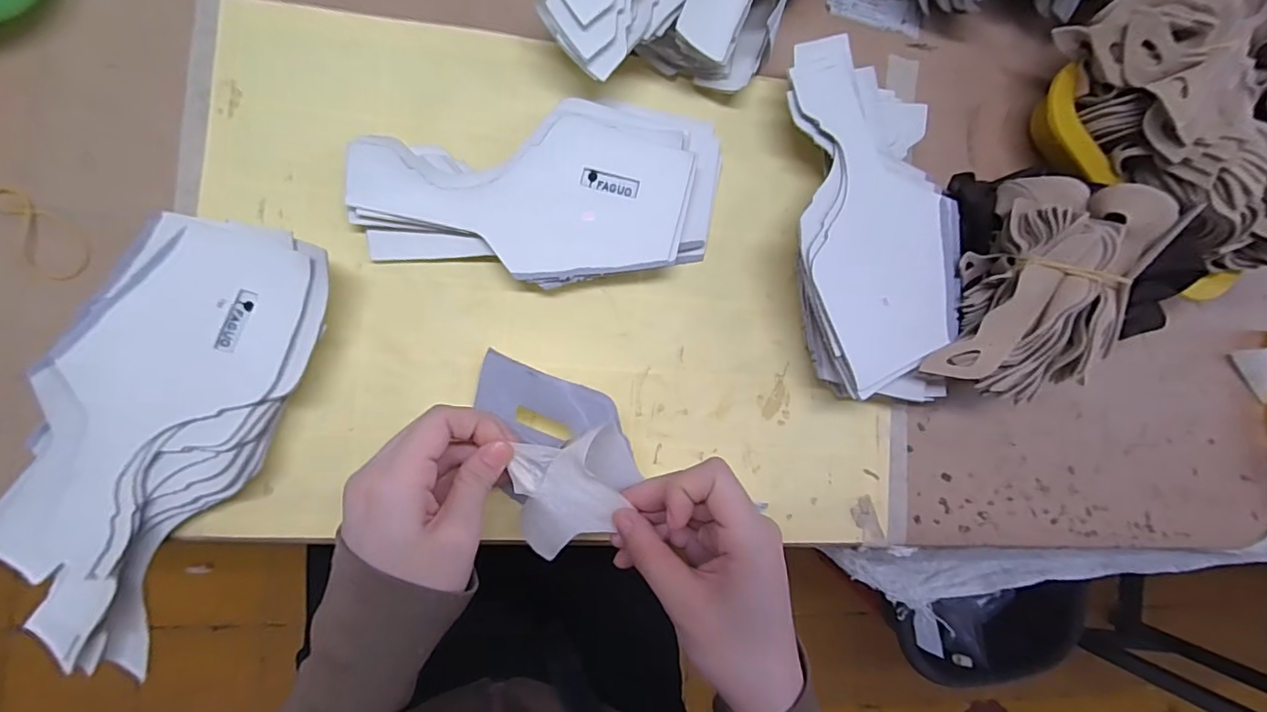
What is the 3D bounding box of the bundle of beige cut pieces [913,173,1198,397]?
[{"bbox_3d":[0.258,-0.039,0.330,0.090,0.058,0.152,29,84,-8],"label":"bundle of beige cut pieces"}]

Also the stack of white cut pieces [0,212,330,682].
[{"bbox_3d":[-0.254,0.040,0.287,0.100,0.031,0.240,28,84,-8],"label":"stack of white cut pieces"}]

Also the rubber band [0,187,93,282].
[{"bbox_3d":[-0.325,-0.069,0.294,0.029,0.005,0.055,-29,93,-9],"label":"rubber band"}]

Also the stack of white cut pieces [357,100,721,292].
[{"bbox_3d":[-0.050,-0.094,0.326,0.218,0.029,0.101,-13,90,-10],"label":"stack of white cut pieces"}]

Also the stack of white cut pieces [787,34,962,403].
[{"bbox_3d":[0.148,-0.083,0.348,0.106,0.049,0.217,1,88,-10],"label":"stack of white cut pieces"}]

